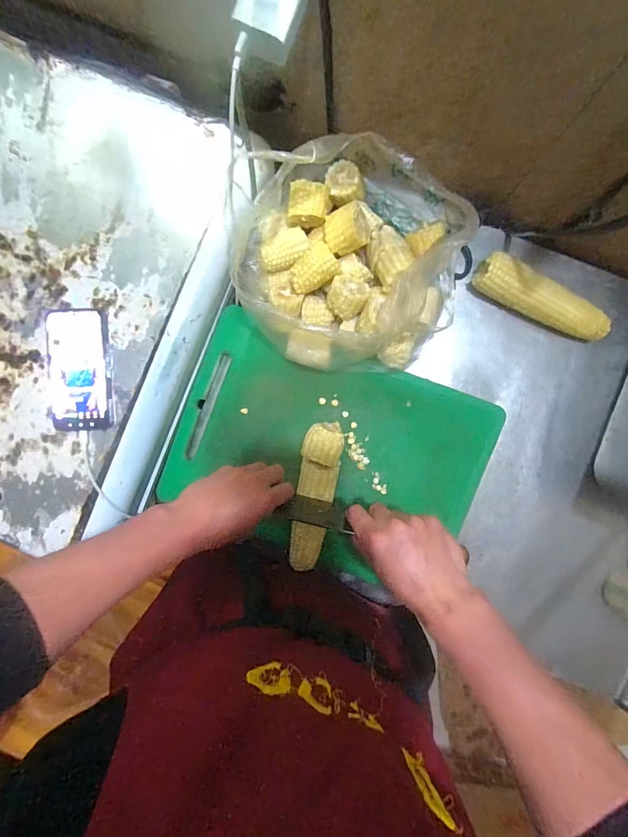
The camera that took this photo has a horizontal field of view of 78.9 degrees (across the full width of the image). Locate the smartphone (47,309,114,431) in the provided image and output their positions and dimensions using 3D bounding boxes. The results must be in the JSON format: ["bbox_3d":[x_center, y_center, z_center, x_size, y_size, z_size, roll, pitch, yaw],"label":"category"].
[{"bbox_3d":[-0.319,-0.065,0.520,0.086,0.016,0.162,0,94,2],"label":"smartphone"}]

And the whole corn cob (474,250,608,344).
[{"bbox_3d":[0.329,-0.170,0.559,0.206,0.064,0.054,28,91,2],"label":"whole corn cob"}]

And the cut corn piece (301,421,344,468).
[{"bbox_3d":[0.015,0.033,0.561,0.055,0.059,0.057,16,91,2],"label":"cut corn piece"}]

